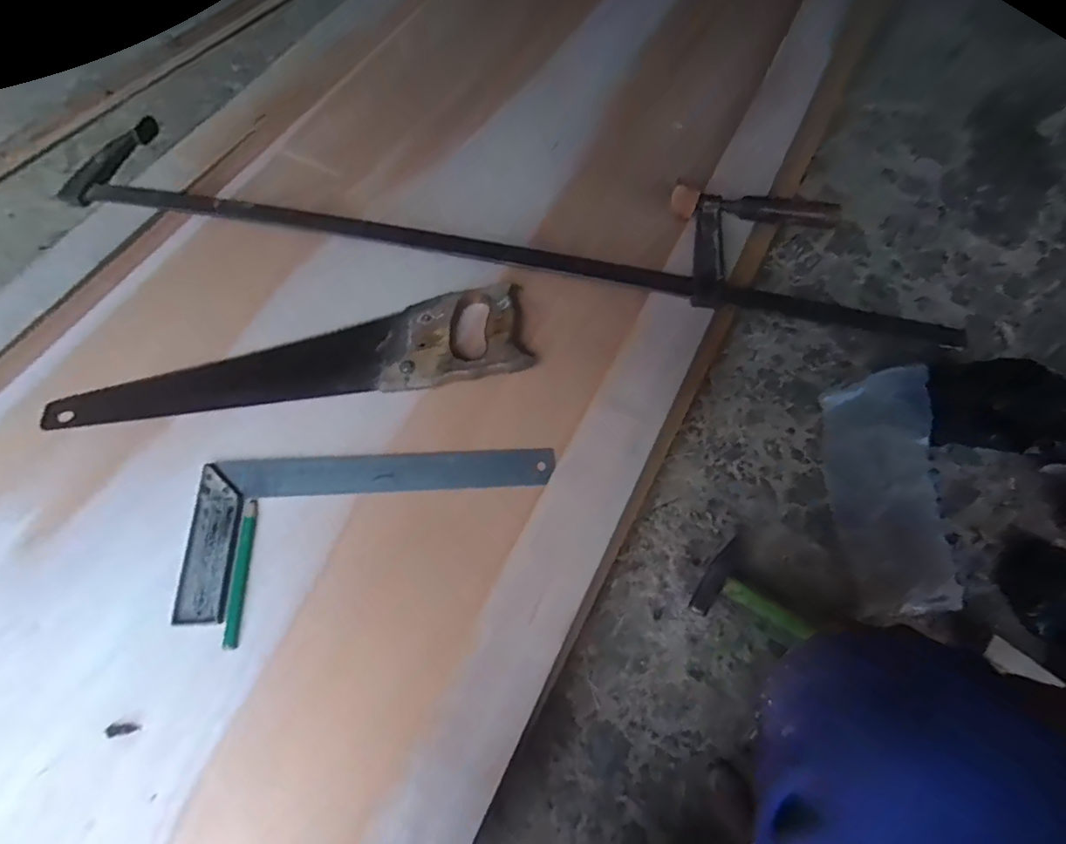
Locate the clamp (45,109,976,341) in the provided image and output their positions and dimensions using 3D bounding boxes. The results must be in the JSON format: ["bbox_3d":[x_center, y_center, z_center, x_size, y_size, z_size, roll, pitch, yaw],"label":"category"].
[{"bbox_3d":[-0.052,-0.253,0.662,1.071,0.065,0.165,10,65,3],"label":"clamp"}]

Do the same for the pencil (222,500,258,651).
[{"bbox_3d":[-0.275,0.141,0.514,0.013,0.007,0.134,0,65,-2],"label":"pencil"}]

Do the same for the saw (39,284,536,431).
[{"bbox_3d":[-0.258,-0.067,0.593,0.501,0.023,0.115,-10,66,-7],"label":"saw"}]

